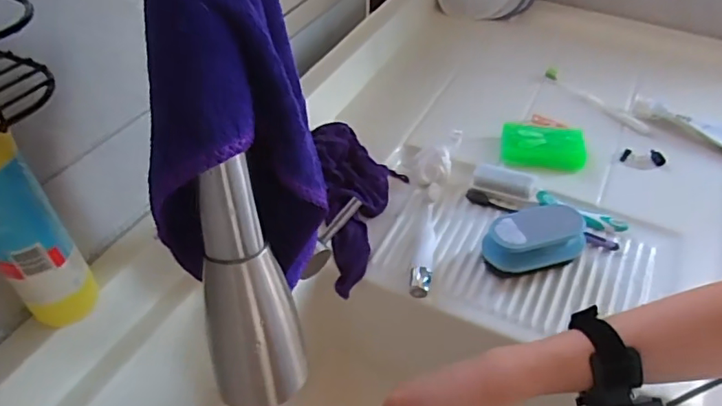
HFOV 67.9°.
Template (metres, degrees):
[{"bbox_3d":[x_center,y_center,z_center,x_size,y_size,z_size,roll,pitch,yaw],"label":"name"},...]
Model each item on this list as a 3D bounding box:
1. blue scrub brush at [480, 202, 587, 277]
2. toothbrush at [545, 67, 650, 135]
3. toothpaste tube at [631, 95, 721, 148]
[{"bbox_3d":[0.188,0.043,0.587,0.113,0.046,0.061,-11,47,-12],"label":"blue scrub brush"},{"bbox_3d":[0.354,-0.156,0.807,0.026,0.019,0.181,-28,51,-26],"label":"toothbrush"},{"bbox_3d":[0.466,-0.111,0.755,0.162,0.025,0.041,31,52,26],"label":"toothpaste tube"}]

